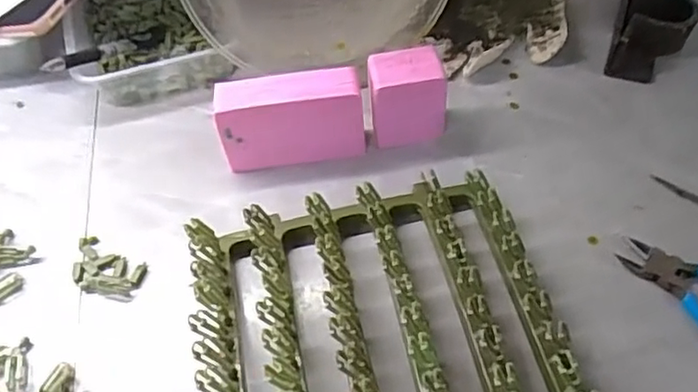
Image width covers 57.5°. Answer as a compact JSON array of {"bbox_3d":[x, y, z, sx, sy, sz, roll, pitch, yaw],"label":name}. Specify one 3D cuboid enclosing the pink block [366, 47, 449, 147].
[{"bbox_3d":[0.045,-0.077,0.497,0.057,0.069,0.035,-7,52,-2],"label":"pink block"}]

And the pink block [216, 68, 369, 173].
[{"bbox_3d":[-0.044,-0.059,0.499,0.108,0.073,0.036,-9,52,-3],"label":"pink block"}]

